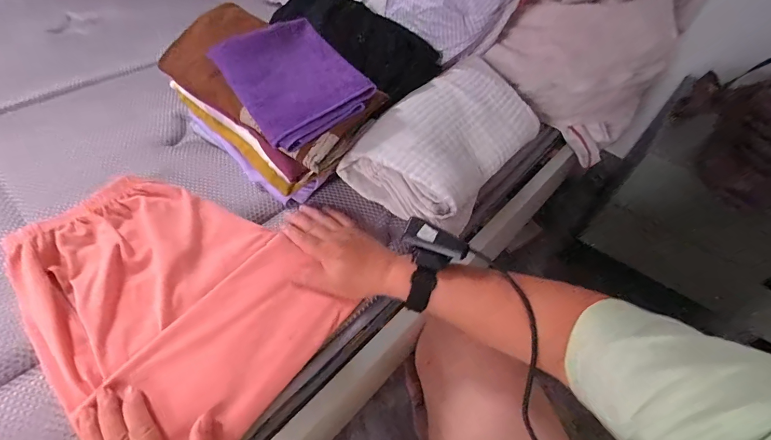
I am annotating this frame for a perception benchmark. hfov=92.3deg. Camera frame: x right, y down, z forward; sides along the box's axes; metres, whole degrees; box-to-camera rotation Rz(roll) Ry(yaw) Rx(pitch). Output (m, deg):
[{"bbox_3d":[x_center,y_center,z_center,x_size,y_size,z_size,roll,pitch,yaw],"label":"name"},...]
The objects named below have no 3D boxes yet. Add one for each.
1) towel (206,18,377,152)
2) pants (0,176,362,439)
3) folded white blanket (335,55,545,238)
[{"bbox_3d":[-0.115,-0.177,0.456,0.137,0.017,0.164,-35,78,-14],"label":"towel"},{"bbox_3d":[-0.228,0.075,0.398,0.313,0.047,0.226,32,54,20],"label":"pants"},{"bbox_3d":[0.087,-0.103,0.513,0.169,0.110,0.244,39,57,24],"label":"folded white blanket"}]

